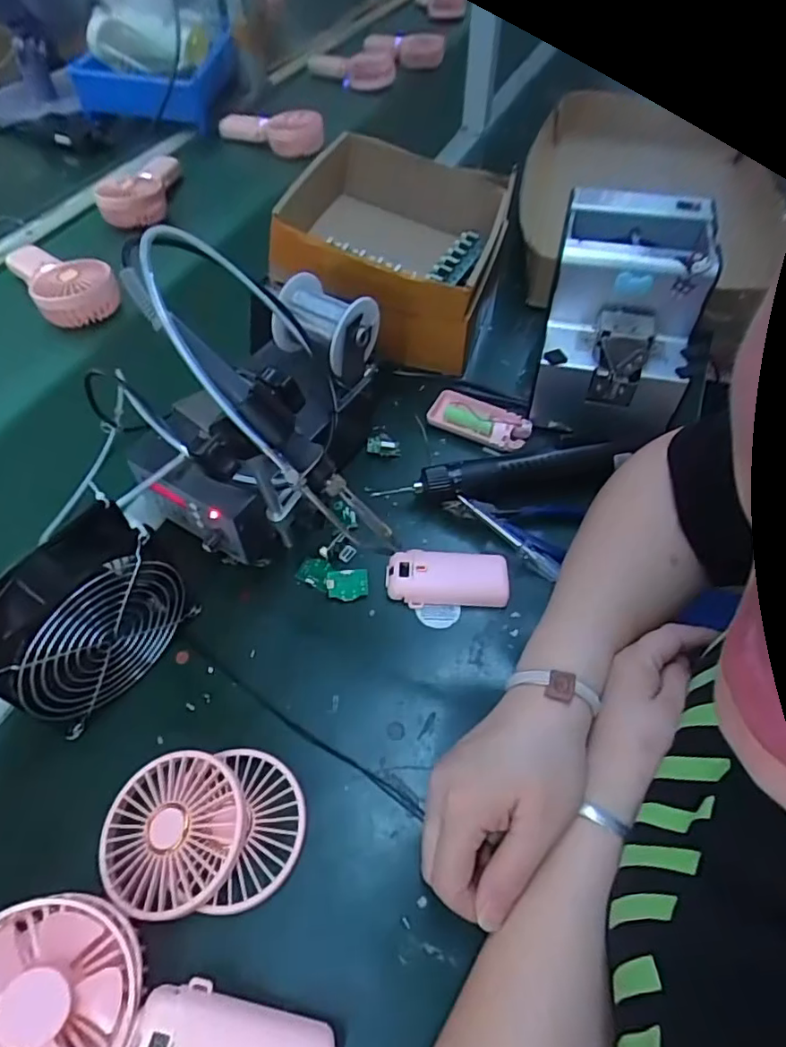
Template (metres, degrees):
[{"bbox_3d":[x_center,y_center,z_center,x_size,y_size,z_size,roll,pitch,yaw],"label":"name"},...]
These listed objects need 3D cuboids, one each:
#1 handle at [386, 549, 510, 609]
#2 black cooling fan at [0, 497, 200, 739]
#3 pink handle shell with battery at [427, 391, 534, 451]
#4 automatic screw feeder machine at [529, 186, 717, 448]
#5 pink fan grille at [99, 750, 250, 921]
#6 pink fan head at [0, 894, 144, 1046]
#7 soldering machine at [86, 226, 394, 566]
[{"bbox_3d":[0.044,0.042,0.454,0.094,0.020,0.042,-1,53,-1],"label":"handle"},{"bbox_3d":[-0.196,0.066,0.373,0.057,0.115,0.121,25,57,18],"label":"black cooling fan"},{"bbox_3d":[0.085,-0.101,0.558,0.095,0.020,0.049,24,57,17],"label":"pink handle shell with battery"},{"bbox_3d":[0.209,-0.191,0.542,0.126,0.154,0.177,12,54,9],"label":"automatic screw feeder machine"},{"bbox_3d":[-0.131,0.184,0.345,0.085,0.017,0.085,0,53,0],"label":"pink fan grille"},{"bbox_3d":[-0.174,0.234,0.278,0.090,0.042,0.091,31,55,-6],"label":"pink fan head"},{"bbox_3d":[-0.100,-0.093,0.422,0.182,0.230,0.244,-3,53,-2],"label":"soldering machine"}]

